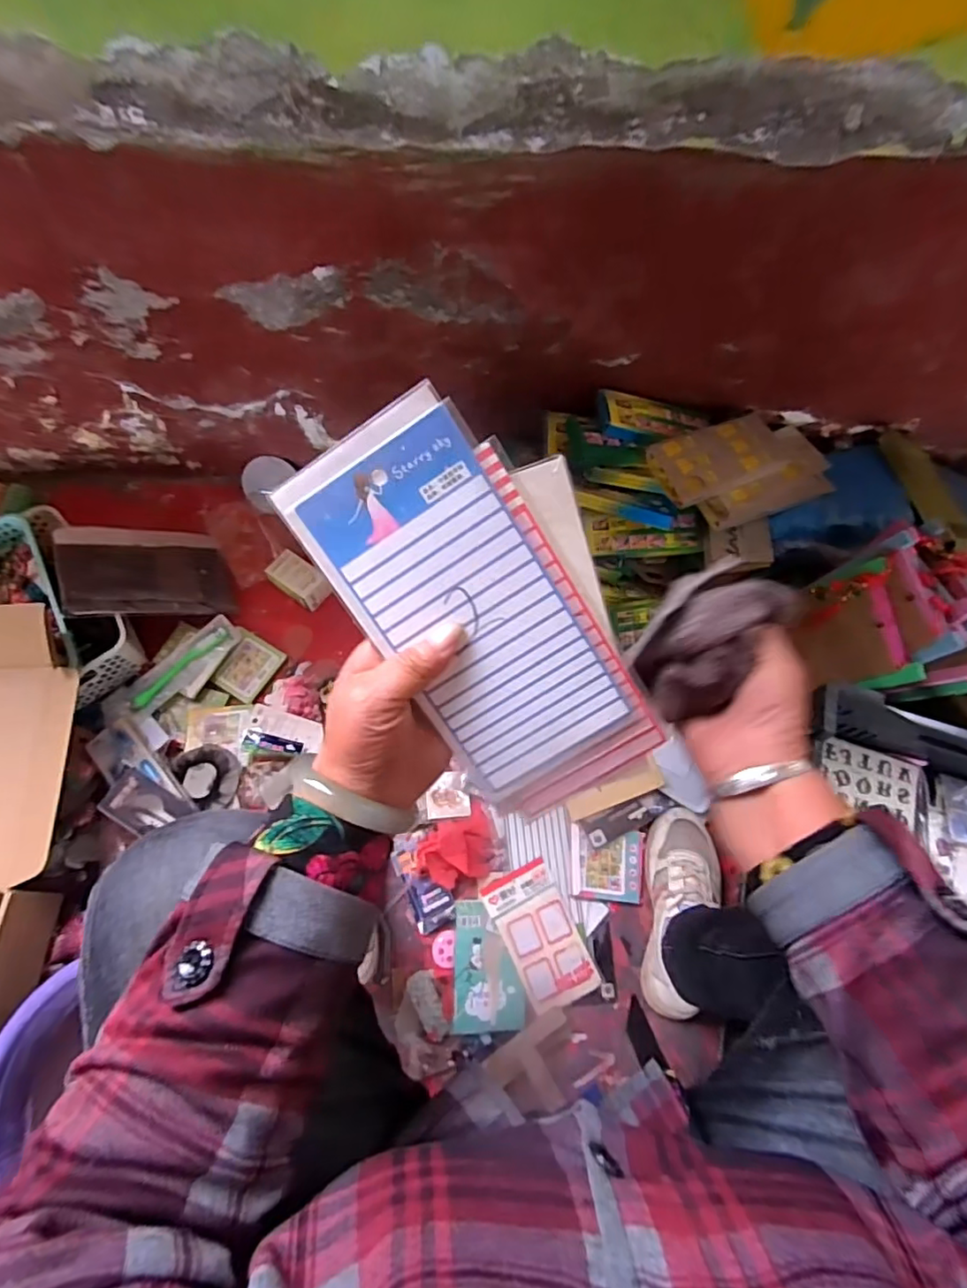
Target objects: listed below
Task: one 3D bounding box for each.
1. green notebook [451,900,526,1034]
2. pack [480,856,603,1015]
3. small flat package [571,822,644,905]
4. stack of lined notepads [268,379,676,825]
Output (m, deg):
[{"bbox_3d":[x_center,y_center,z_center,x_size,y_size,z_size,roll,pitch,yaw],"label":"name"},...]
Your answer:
[{"bbox_3d":[0.008,0.398,0.707,0.088,0.011,0.142,6,69,-13],"label":"green notebook"},{"bbox_3d":[0.074,0.370,0.728,0.091,0.008,0.161,-24,74,-13],"label":"pack"},{"bbox_3d":[0.164,0.292,0.759,0.098,0.011,0.088,7,69,2],"label":"small flat package"},{"bbox_3d":[0.012,-0.009,0.300,0.120,0.005,0.236,-32,102,7],"label":"stack of lined notepads"}]

